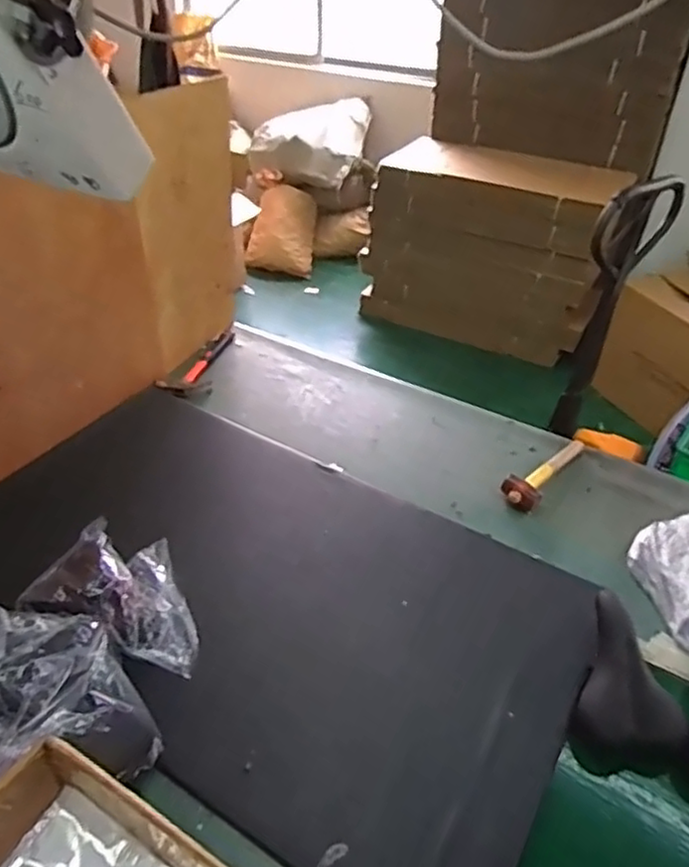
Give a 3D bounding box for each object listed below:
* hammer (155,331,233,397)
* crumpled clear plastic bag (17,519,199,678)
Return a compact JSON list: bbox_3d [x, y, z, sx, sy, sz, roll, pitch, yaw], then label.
[{"bbox_3d":[-0.366,-0.189,1.782,0.113,0.025,0.316,19,43,20],"label":"hammer"},{"bbox_3d":[-0.378,0.275,1.143,0.327,0.064,0.225,12,41,13],"label":"crumpled clear plastic bag"}]

